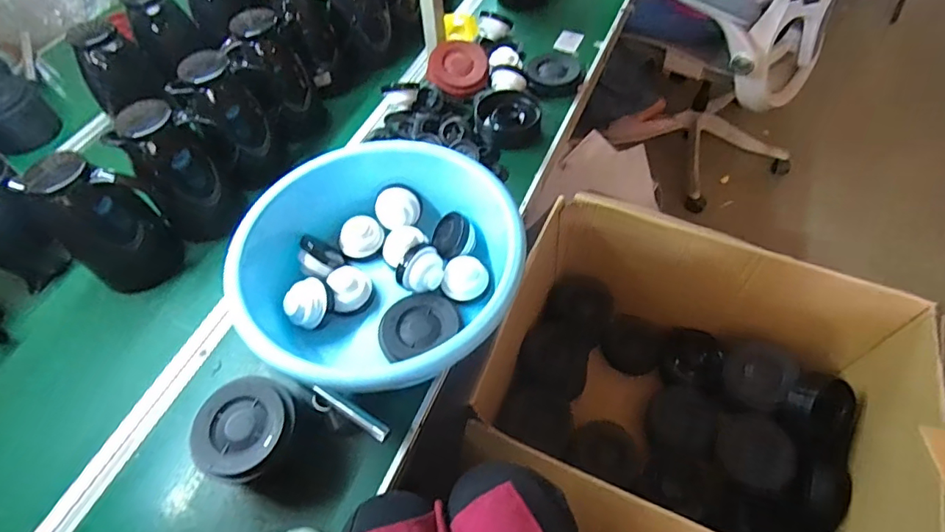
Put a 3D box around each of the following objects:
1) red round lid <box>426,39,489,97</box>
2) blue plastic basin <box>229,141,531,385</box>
[{"bbox_3d":[-0.025,-0.374,0.952,0.113,0.018,0.114,0,82,-3],"label":"red round lid"},{"bbox_3d":[-0.121,0.012,0.724,0.363,0.154,0.338,-2,55,3],"label":"blue plastic basin"}]

